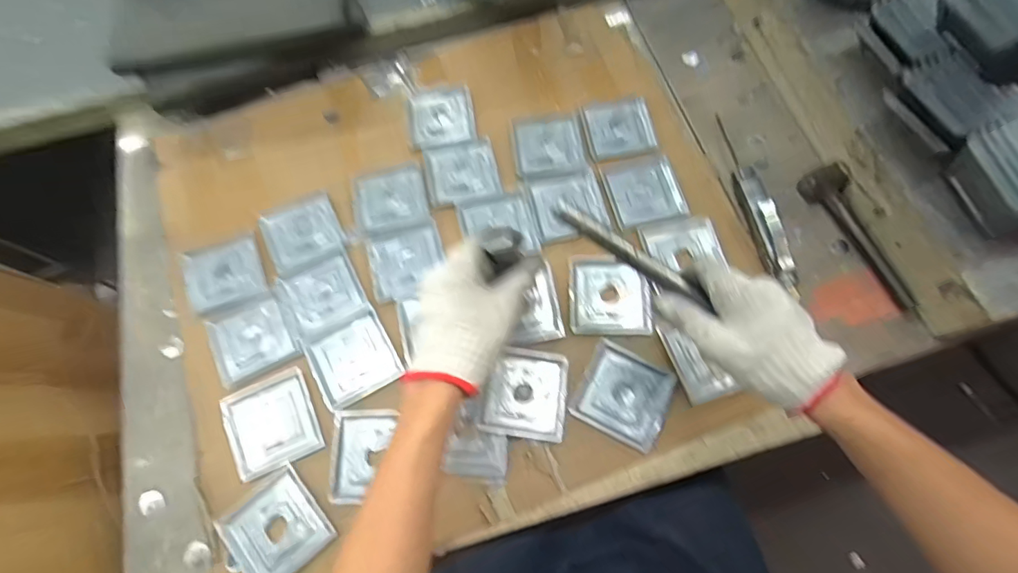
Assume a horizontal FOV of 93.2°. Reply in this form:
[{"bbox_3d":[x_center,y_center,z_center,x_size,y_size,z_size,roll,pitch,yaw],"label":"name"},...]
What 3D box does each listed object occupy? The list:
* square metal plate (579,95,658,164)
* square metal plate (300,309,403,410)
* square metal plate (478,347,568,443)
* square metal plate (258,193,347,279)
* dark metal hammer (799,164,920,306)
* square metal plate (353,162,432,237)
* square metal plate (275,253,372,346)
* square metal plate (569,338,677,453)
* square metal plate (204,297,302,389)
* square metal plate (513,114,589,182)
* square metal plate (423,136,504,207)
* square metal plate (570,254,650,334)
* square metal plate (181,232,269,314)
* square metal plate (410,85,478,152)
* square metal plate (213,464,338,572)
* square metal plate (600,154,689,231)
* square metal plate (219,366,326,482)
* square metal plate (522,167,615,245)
[{"bbox_3d":[0.149,-0.214,0.650,0.090,0.004,0.087,-12,70,-3],"label":"square metal plate"},{"bbox_3d":[-0.177,0.084,0.548,0.090,0.007,0.087,-27,72,-8],"label":"square metal plate"},{"bbox_3d":[0.017,0.115,0.523,0.087,0.008,0.092,9,71,4],"label":"square metal plate"},{"bbox_3d":[-0.258,-0.066,0.602,0.090,0.006,0.091,-26,72,-8],"label":"square metal plate"},{"bbox_3d":[0.418,-0.060,0.577,0.044,0.037,0.193,-21,71,-6],"label":"dark metal hammer"},{"bbox_3d":[-0.151,-0.112,0.618,0.090,0.007,0.088,-14,70,-4],"label":"square metal plate"},{"bbox_3d":[-0.224,0.012,0.580,0.088,0.006,0.090,-28,72,-9],"label":"square metal plate"},{"bbox_3d":[0.125,0.118,0.522,0.093,0.010,0.090,27,73,10],"label":"square metal plate"},{"bbox_3d":[-0.300,0.061,0.561,0.090,0.006,0.086,-26,72,-8],"label":"square metal plate"},{"bbox_3d":[0.054,-0.188,0.644,0.092,0.007,0.092,-10,70,-2],"label":"square metal plate"},{"bbox_3d":[-0.062,-0.152,0.635,0.092,0.006,0.091,-13,70,-3],"label":"square metal plate"},{"bbox_3d":[0.117,0.009,0.558,0.089,0.011,0.094,2,70,2],"label":"square metal plate"},{"bbox_3d":[-0.351,-0.016,0.592,0.093,0.006,0.086,-22,71,-6],"label":"square metal plate"},{"bbox_3d":[-0.092,-0.234,0.662,0.085,0.004,0.094,-9,70,-2],"label":"square metal plate"},{"bbox_3d":[-0.240,0.251,0.493,0.096,0.009,0.091,-39,74,-12],"label":"square metal plate"},{"bbox_3d":[0.171,-0.122,0.616,0.088,0.010,0.098,-14,66,0],"label":"square metal plate"},{"bbox_3d":[-0.260,0.149,0.527,0.093,0.006,0.097,-25,71,-7],"label":"square metal plate"},{"bbox_3d":[0.074,-0.103,0.606,0.091,0.010,0.088,-14,70,-4],"label":"square metal plate"}]

